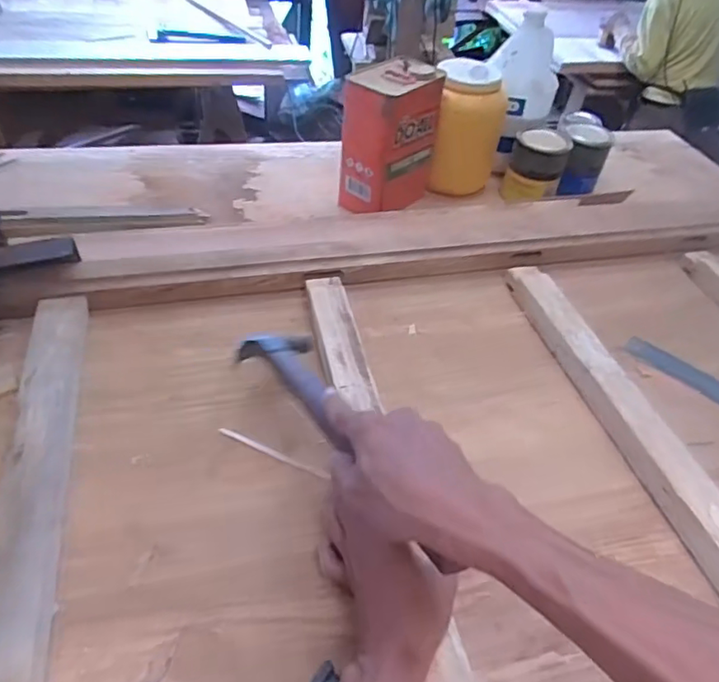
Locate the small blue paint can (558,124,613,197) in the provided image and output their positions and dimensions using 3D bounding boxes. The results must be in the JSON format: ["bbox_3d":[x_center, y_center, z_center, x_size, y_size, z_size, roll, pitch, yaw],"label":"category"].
[{"bbox_3d":[0.444,-0.362,1.148,0.090,0.108,0.087,19,45,8],"label":"small blue paint can"}]

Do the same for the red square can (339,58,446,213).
[{"bbox_3d":[0.053,-0.362,1.026,0.114,0.218,0.180,32,49,21],"label":"red square can"}]

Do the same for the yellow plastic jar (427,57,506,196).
[{"bbox_3d":[0.208,-0.405,1.111,0.135,0.219,0.120,8,45,-2],"label":"yellow plastic jar"}]

